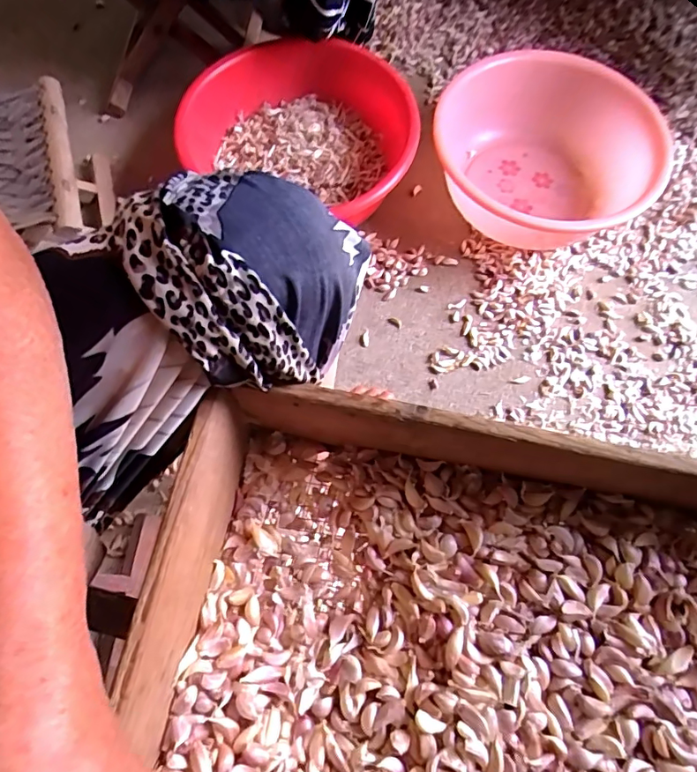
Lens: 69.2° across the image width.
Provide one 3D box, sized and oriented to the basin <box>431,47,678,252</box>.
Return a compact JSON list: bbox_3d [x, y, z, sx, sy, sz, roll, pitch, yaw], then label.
[{"bbox_3d":[0.306,-0.376,0.817,0.350,0.144,0.328,0,70,0],"label":"basin"}]

